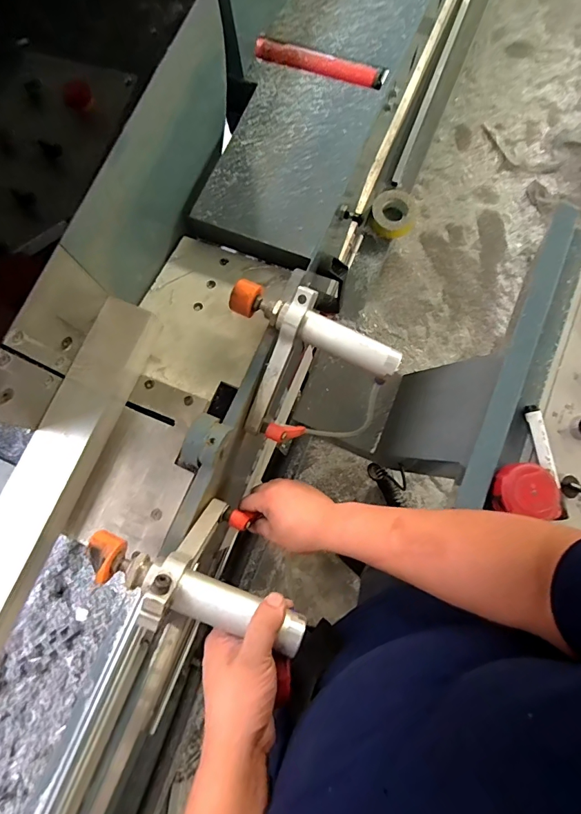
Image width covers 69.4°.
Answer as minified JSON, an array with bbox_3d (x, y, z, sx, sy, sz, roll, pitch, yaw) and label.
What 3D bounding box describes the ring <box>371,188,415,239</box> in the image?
[{"bbox_3d":[0.317,-0.595,1.289,0.132,0.061,0.127,-1,77,4],"label":"ring"}]

